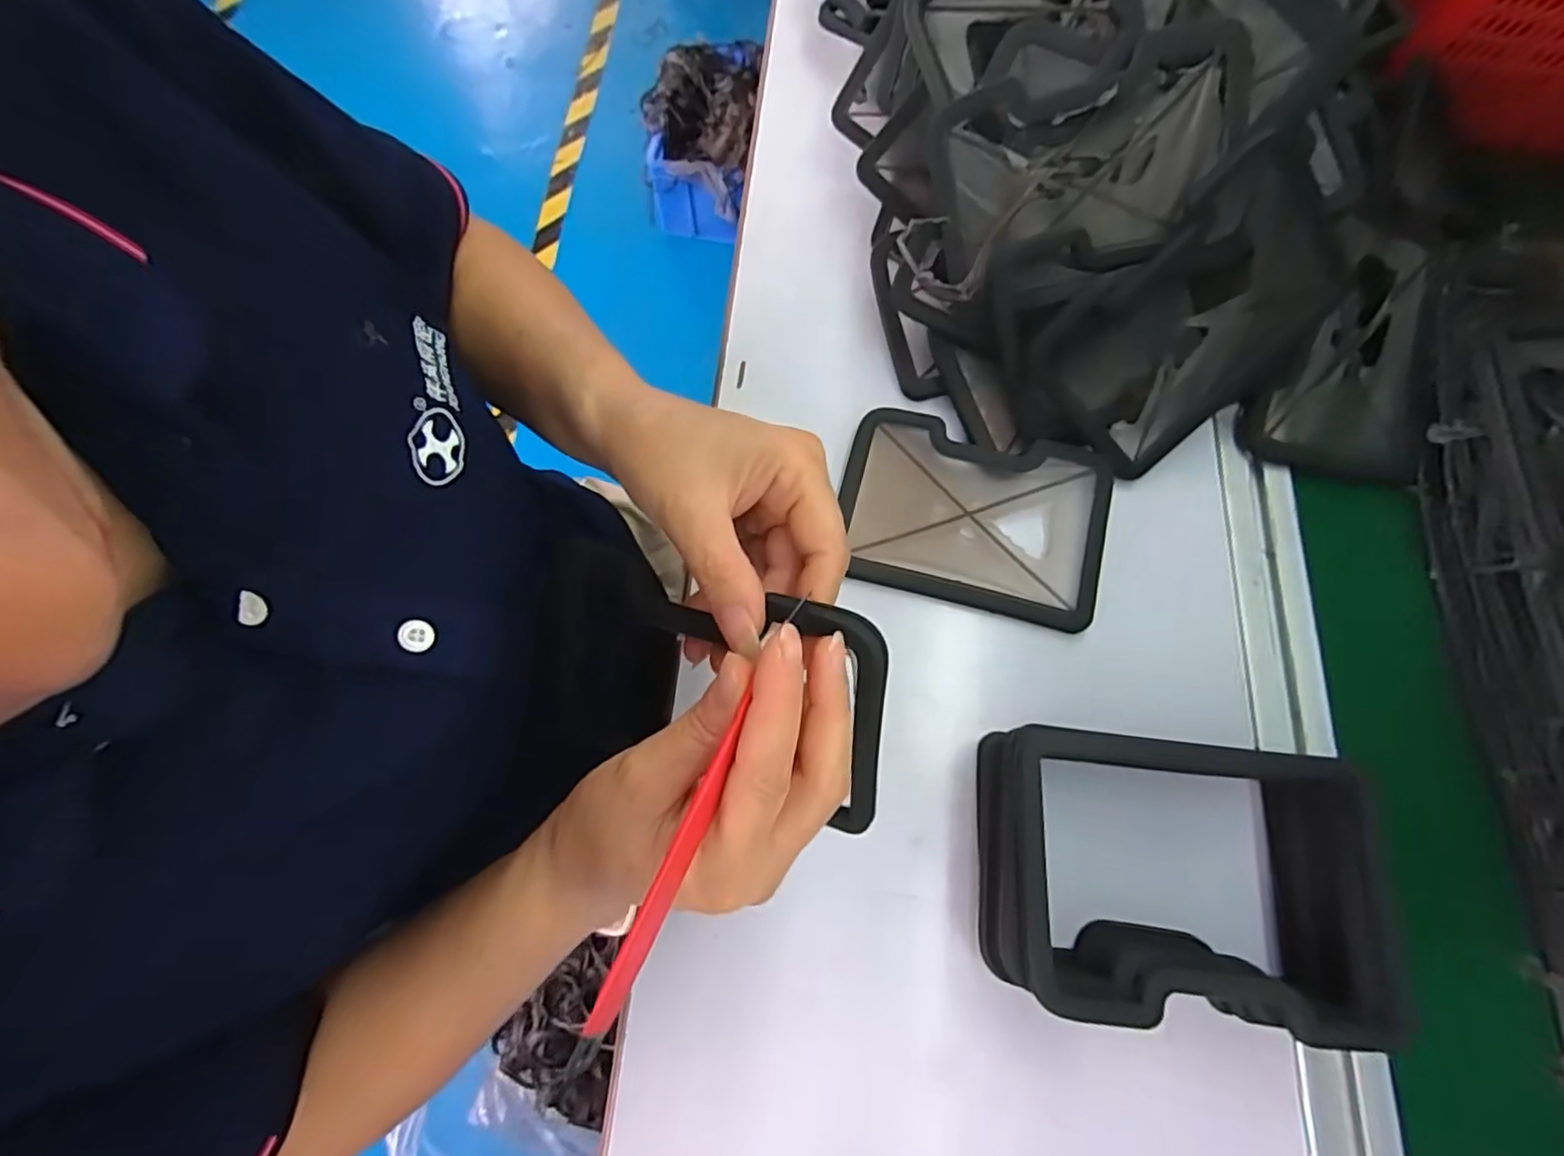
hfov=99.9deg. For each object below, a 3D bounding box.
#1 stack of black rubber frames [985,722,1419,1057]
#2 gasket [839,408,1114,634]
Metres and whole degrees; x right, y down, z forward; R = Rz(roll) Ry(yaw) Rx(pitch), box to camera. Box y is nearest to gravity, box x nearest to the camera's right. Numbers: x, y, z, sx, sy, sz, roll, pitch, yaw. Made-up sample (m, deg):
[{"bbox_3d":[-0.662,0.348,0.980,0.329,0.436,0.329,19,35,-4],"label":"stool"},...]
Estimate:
[{"bbox_3d":[0.166,0.129,0.290,0.150,0.060,0.108,7,72,2],"label":"stack of black rubber frames"},{"bbox_3d":[0.106,-0.035,0.366,0.143,0.015,0.101,14,72,4],"label":"gasket"}]

